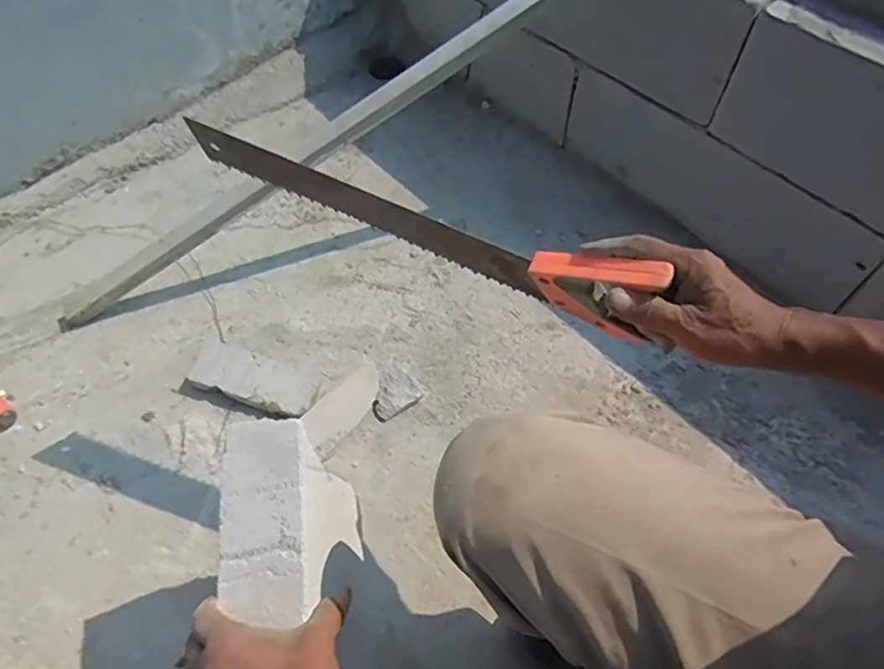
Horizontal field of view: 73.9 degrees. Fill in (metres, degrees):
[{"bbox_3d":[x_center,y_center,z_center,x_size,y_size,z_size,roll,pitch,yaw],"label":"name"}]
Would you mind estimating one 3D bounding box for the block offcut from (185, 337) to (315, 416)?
[{"bbox_3d":[-0.292,0.070,0.919,0.201,0.037,0.084,16,57,11],"label":"block offcut"}]

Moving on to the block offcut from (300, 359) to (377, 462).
[{"bbox_3d":[-0.149,0.113,0.905,0.066,0.026,0.156,34,62,21],"label":"block offcut"}]

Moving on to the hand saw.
[{"bbox_3d":[-0.031,-0.103,0.539,0.446,0.108,0.037,22,59,13],"label":"hand saw"}]

